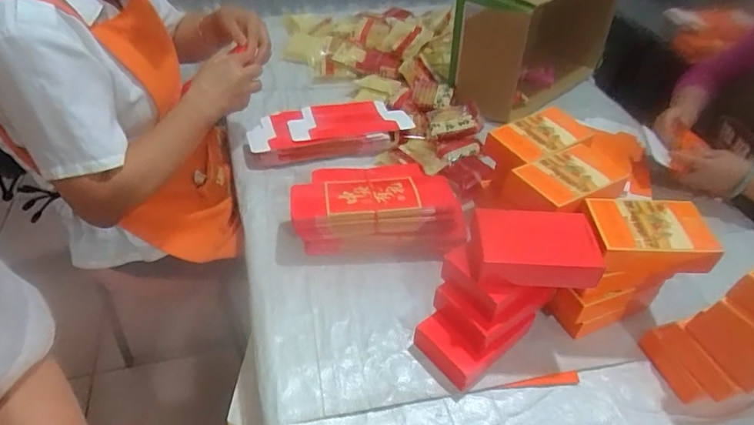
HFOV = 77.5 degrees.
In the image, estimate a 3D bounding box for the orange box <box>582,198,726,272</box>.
[{"bbox_3d":[0.376,0.032,0.659,0.161,0.053,0.104,5,44,1],"label":"orange box"}]

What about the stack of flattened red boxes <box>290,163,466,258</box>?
[{"bbox_3d":[0.001,-0.012,0.837,0.291,0.091,0.161,1,44,-3],"label":"stack of flattened red boxes"}]

